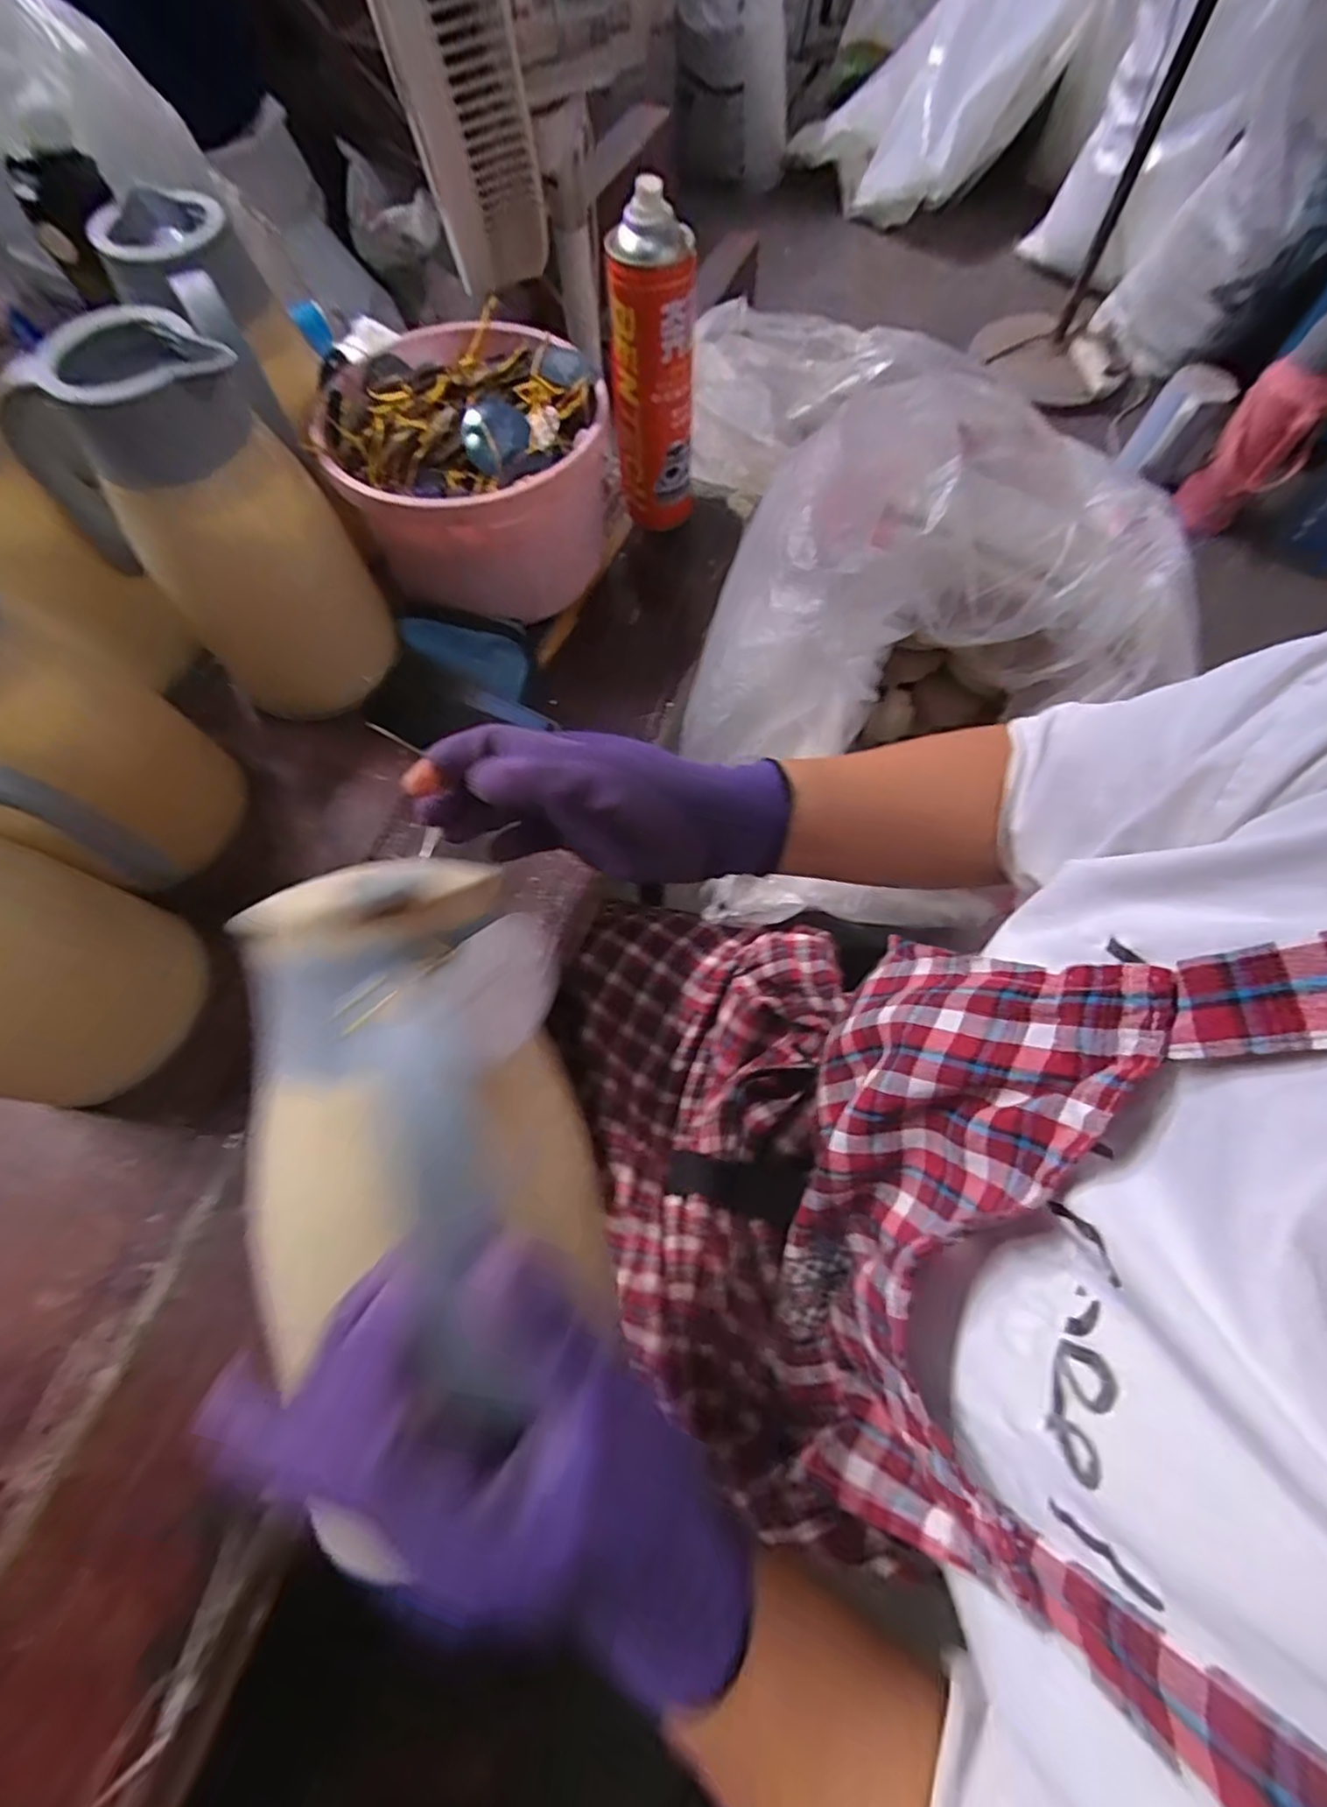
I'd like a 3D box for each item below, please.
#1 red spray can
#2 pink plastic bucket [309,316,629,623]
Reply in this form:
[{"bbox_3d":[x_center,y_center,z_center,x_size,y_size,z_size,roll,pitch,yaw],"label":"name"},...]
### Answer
[{"bbox_3d":[-0.010,-0.450,0.556,0.070,0.212,0.061,-1,68,-1],"label":"red spray can"},{"bbox_3d":[-0.162,-0.372,0.549,0.218,0.113,0.237,0,68,-1],"label":"pink plastic bucket"}]

